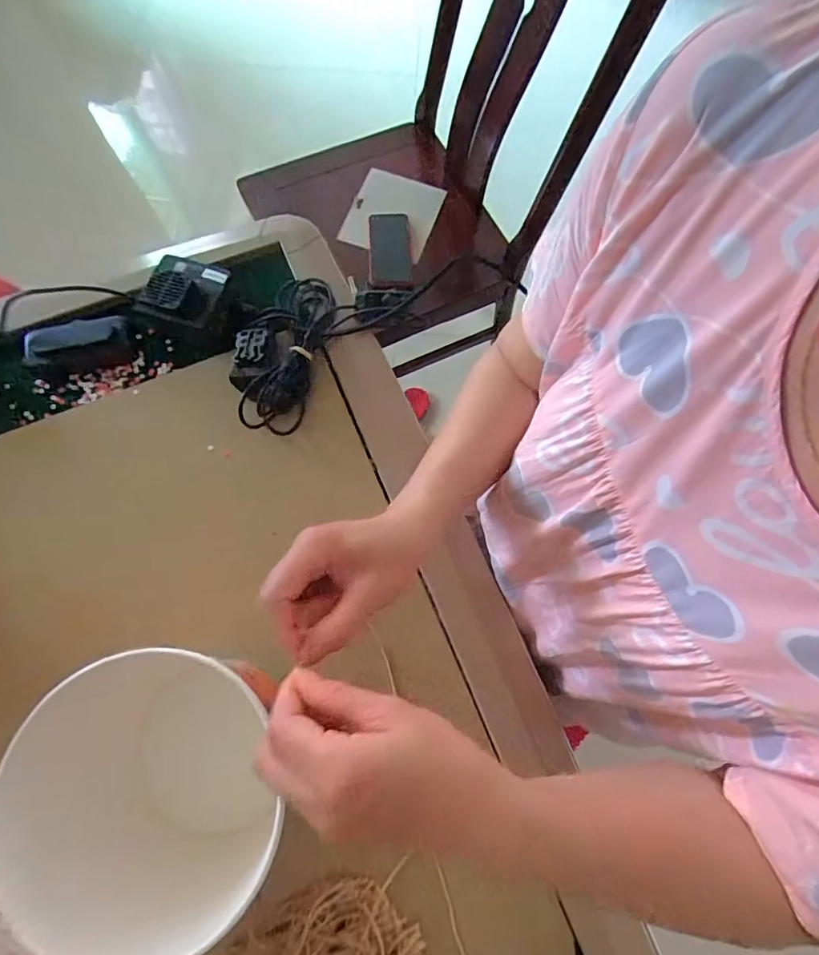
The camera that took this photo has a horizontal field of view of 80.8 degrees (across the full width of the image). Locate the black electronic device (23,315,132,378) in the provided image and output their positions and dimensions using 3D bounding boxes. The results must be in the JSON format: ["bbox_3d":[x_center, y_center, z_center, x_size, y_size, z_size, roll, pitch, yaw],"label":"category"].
[{"bbox_3d":[-0.337,-0.135,0.488,0.097,0.024,0.044,-14,74,-4],"label":"black electronic device"}]

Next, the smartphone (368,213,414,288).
[{"bbox_3d":[-0.038,-0.442,0.948,0.091,0.134,0.014,-20,46,-22],"label":"smartphone"}]

